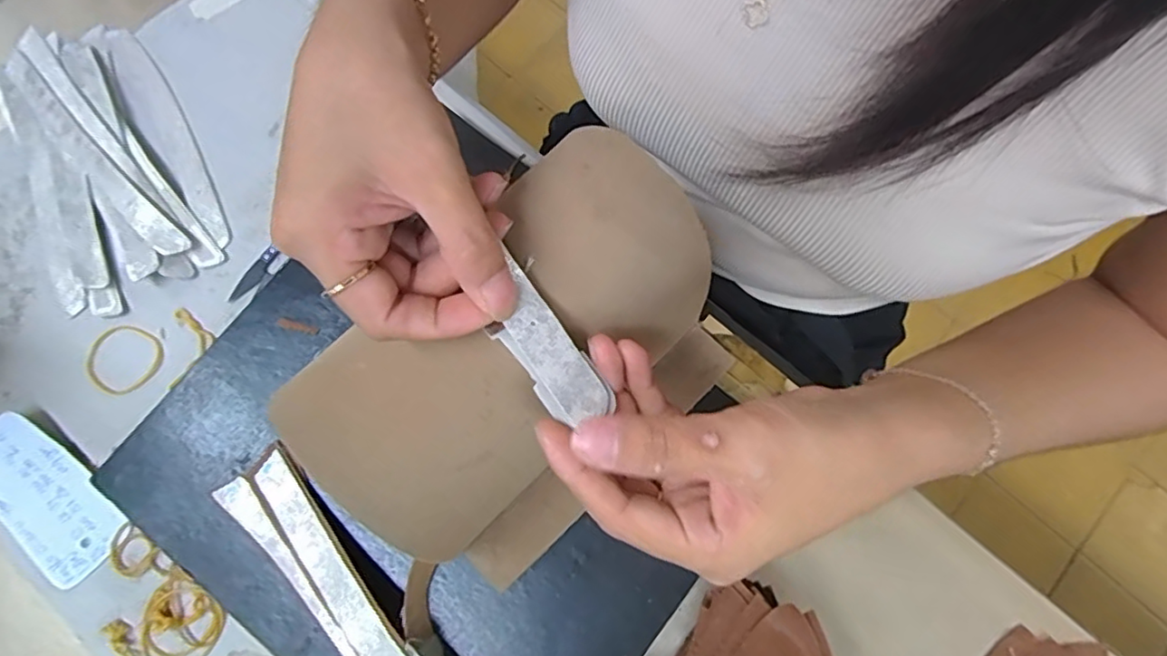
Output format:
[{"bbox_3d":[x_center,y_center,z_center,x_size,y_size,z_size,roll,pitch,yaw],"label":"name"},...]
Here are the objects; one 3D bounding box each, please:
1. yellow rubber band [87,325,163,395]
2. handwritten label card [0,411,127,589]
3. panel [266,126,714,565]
[{"bbox_3d":[-0.288,0.019,0.377,0.042,0.004,0.042,0,76,-1],"label":"yellow rubber band"},{"bbox_3d":[-0.317,0.099,0.350,0.101,0.010,0.053,40,78,8],"label":"handwritten label card"},{"bbox_3d":[-0.029,0.002,0.251,0.094,0.046,0.181,43,79,8],"label":"panel"}]

